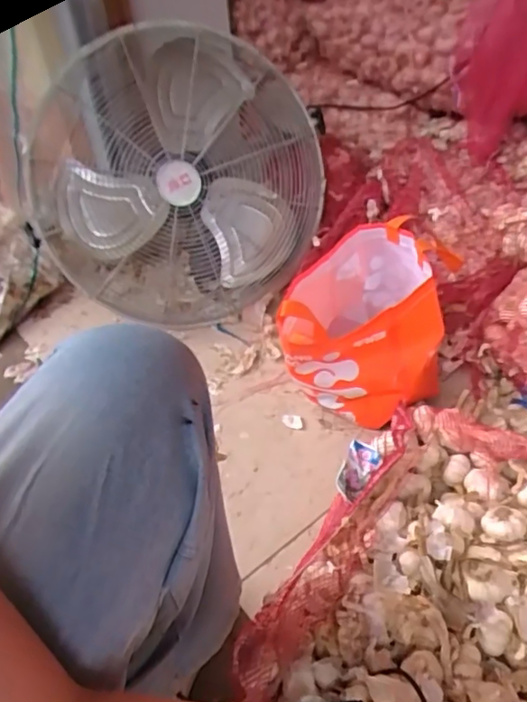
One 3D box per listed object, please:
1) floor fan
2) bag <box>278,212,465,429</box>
[{"bbox_3d":[-0.183,-0.336,1.106,0.562,0.490,0.312,-4,41,3],"label":"floor fan"},{"bbox_3d":[0.162,-0.038,0.869,0.230,0.225,0.247,6,43,14],"label":"bag"}]

